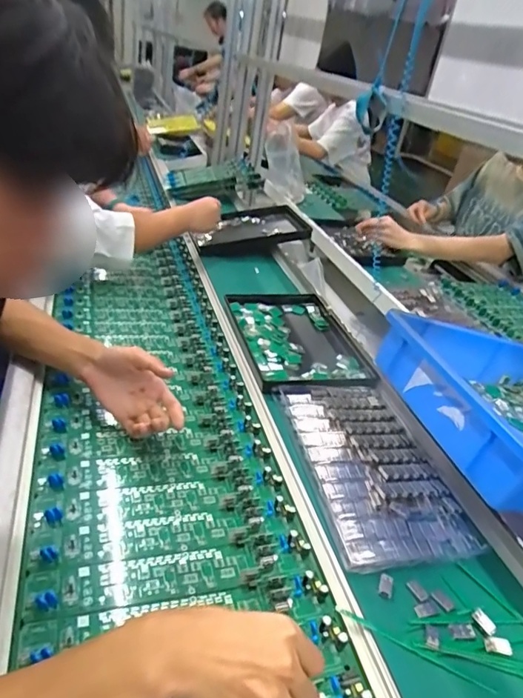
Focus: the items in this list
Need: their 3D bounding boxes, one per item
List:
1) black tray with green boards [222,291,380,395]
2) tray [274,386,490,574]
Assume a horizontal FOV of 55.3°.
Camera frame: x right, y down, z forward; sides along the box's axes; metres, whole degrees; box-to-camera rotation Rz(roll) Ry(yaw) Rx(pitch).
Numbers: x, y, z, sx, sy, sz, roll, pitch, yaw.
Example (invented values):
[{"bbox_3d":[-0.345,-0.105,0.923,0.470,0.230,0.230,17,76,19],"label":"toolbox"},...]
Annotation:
[{"bbox_3d":[0.062,-0.020,0.893,0.198,0.020,0.317,-3,34,-15],"label":"black tray with green boards"},{"bbox_3d":[0.137,0.141,0.645,0.164,0.018,0.298,-2,33,-13],"label":"tray"}]

